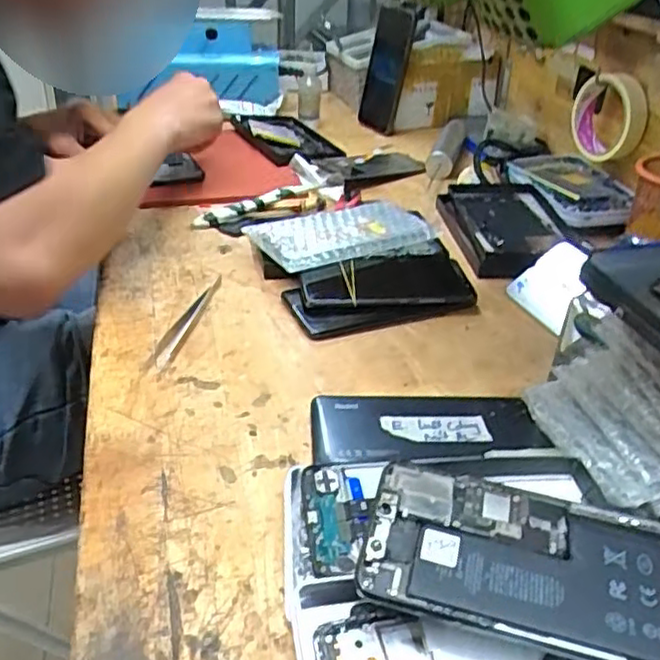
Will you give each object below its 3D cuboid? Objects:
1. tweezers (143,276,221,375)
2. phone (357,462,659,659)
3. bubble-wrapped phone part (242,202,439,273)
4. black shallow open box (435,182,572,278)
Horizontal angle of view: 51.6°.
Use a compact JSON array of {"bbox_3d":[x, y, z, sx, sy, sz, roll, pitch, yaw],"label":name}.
[{"bbox_3d":[-0.116,-0.008,0.554,0.016,0.007,0.136,9,34,10],"label":"tweezers"},{"bbox_3d":[0.093,0.101,0.295,0.152,0.005,0.074,12,40,10],"label":"phone"},{"bbox_3d":[0.014,-0.088,0.655,0.172,0.032,0.098,-7,34,-14],"label":"bubble-wrapped phone part"},{"bbox_3d":[0.181,-0.108,0.692,0.104,0.028,0.183,-1,33,-4],"label":"black shallow open box"}]

